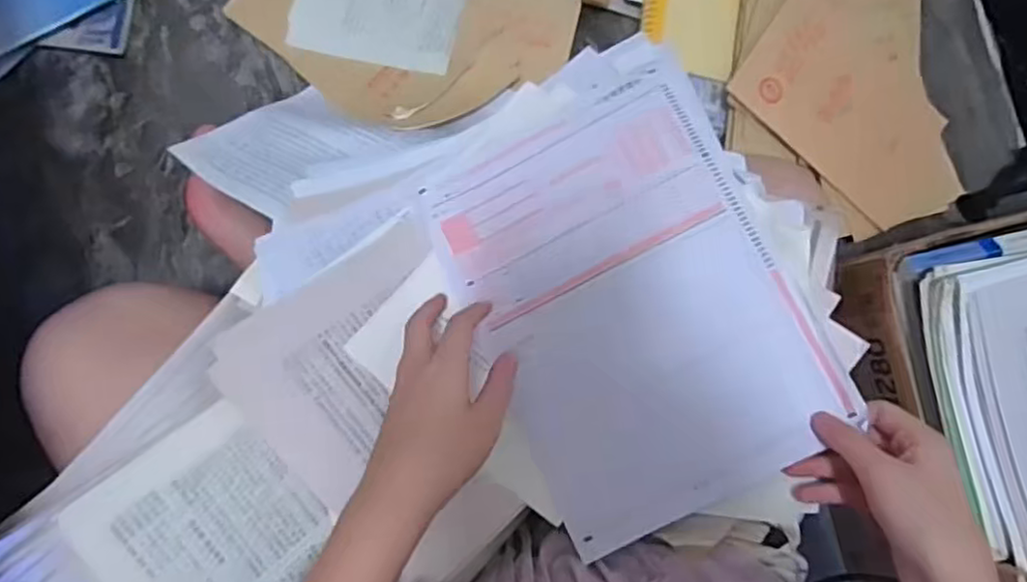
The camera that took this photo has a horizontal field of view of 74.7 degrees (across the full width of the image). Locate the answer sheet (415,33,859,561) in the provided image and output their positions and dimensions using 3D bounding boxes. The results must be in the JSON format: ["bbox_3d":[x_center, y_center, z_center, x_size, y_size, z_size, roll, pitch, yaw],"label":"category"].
[{"bbox_3d":[0.077,0.007,0.467,0.206,0.023,0.291,-26,81,6],"label":"answer sheet"}]

